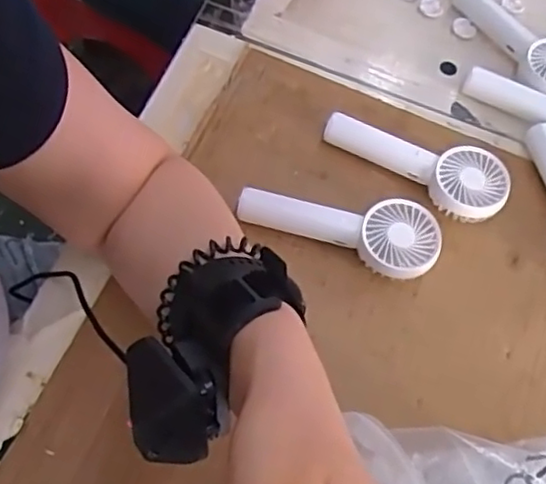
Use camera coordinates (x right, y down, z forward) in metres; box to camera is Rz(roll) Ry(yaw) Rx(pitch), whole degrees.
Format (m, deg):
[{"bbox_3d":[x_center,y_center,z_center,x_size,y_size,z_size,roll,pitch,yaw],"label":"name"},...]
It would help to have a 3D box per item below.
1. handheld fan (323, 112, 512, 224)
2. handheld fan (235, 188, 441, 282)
[{"bbox_3d":[0.112,-0.064,0.512,0.142,0.028,0.054,33,65,7],"label":"handheld fan"},{"bbox_3d":[0.046,-0.008,0.475,0.143,0.032,0.052,16,64,-1],"label":"handheld fan"}]

